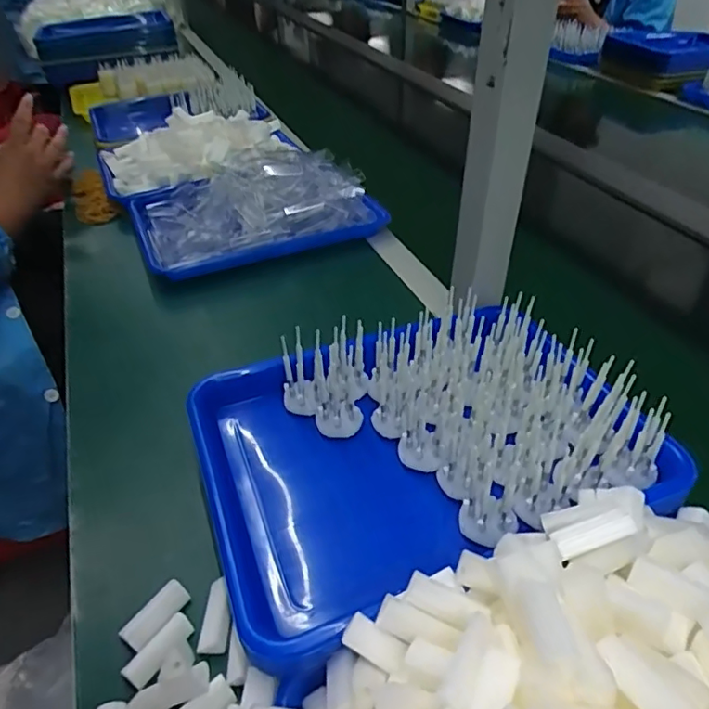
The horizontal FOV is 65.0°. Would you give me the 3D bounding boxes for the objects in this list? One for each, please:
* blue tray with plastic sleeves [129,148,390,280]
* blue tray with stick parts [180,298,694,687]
[{"bbox_3d":[-0.141,-0.213,0.766,0.315,0.067,0.210,-18,42,-19],"label":"blue tray with plastic sleeves"},{"bbox_3d":[0.048,0.064,0.427,0.317,0.077,0.242,-14,41,-15],"label":"blue tray with stick parts"}]

